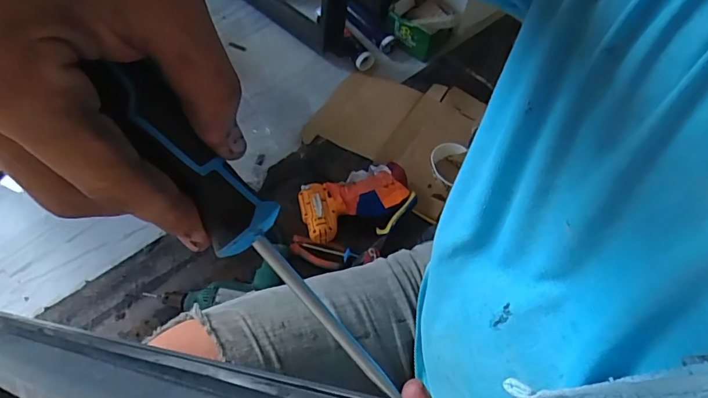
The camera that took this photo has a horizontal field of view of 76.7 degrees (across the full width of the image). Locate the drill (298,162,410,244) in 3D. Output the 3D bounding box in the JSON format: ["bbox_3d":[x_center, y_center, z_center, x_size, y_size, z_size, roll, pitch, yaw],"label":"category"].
[{"bbox_3d":[0.003,0.002,0.899,0.221,0.062,0.125,-19,64,-12],"label":"drill"}]

